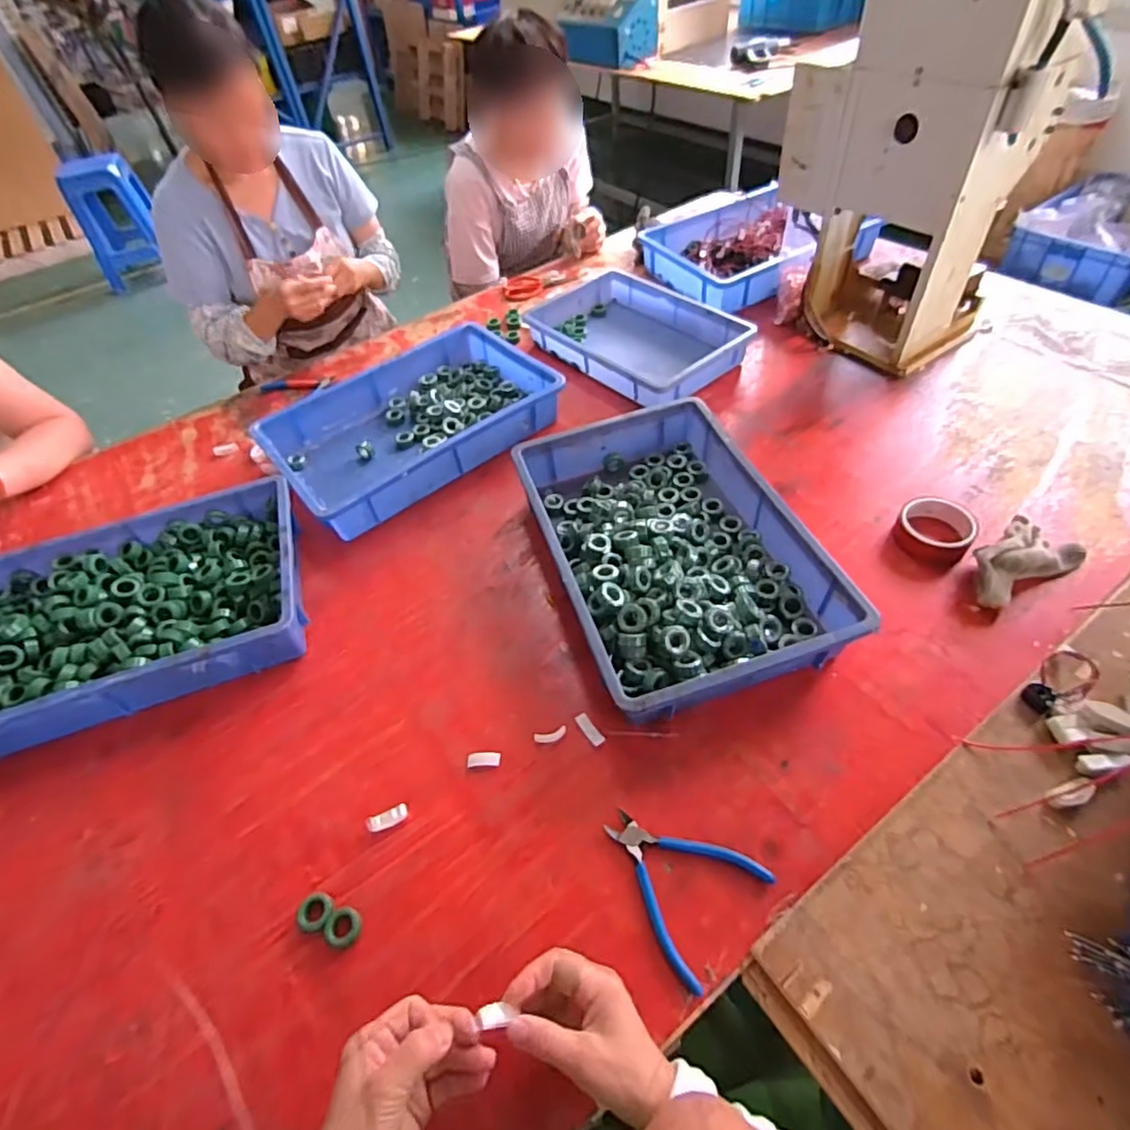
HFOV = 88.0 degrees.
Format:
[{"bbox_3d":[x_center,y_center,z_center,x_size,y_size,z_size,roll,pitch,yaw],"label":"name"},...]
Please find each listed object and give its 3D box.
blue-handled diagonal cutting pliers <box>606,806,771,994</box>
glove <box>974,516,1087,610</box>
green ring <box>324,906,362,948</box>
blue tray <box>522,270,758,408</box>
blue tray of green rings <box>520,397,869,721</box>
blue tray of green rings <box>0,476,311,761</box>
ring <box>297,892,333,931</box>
[{"bbox_3d":[0.098,0.282,0.535,0.136,0.010,0.117,34,62,29],"label":"blue-handled diagonal cutting pliers"},{"bbox_3d":[0.546,-0.005,0.697,0.158,0.049,0.085,-33,55,-19],"label":"glove"},{"bbox_3d":[-0.200,0.327,0.529,0.031,0.012,0.031,-3,51,4],"label":"green ring"},{"bbox_3d":[0.125,-0.436,1.111,0.256,0.060,0.388,-34,55,-20],"label":"blue tray"},{"bbox_3d":[0.127,-0.030,0.747,0.285,0.082,0.445,-17,51,-7],"label":"blue tray of green rings"},{"bbox_3d":[-0.563,0.058,0.761,0.439,0.076,0.296,-19,52,-9],"label":"blue tray of green rings"},{"bbox_3d":[-0.229,0.320,0.540,0.032,0.014,0.031,-3,51,4],"label":"ring"}]

